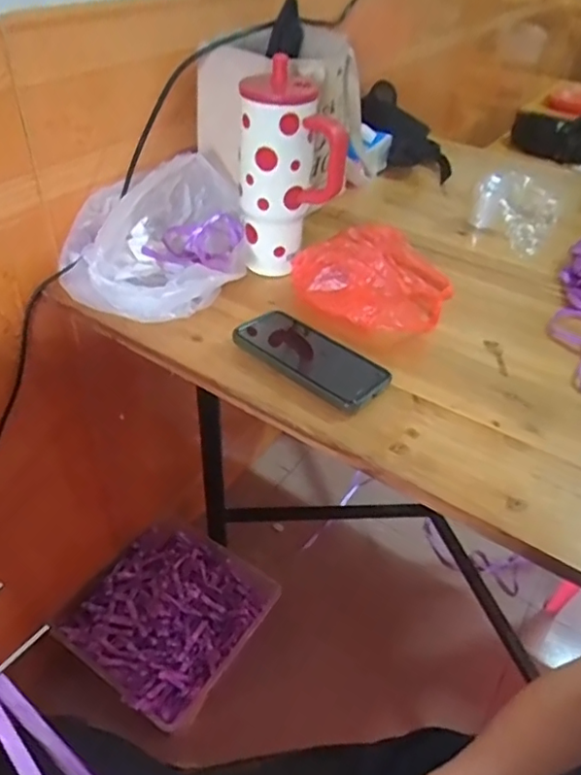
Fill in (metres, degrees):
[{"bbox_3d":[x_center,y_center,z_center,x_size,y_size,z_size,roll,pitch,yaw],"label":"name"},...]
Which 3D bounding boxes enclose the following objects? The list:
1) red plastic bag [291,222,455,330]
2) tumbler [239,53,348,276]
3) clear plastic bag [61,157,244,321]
[{"bbox_3d":[0.106,-0.140,0.706,0.176,0.054,0.189,26,46,23],"label":"red plastic bag"},{"bbox_3d":[-0.002,-0.236,0.672,0.113,0.206,0.084,2,42,-3],"label":"tumbler"},{"bbox_3d":[-0.161,-0.171,0.677,0.215,0.098,0.218,-2,42,-7],"label":"clear plastic bag"}]

